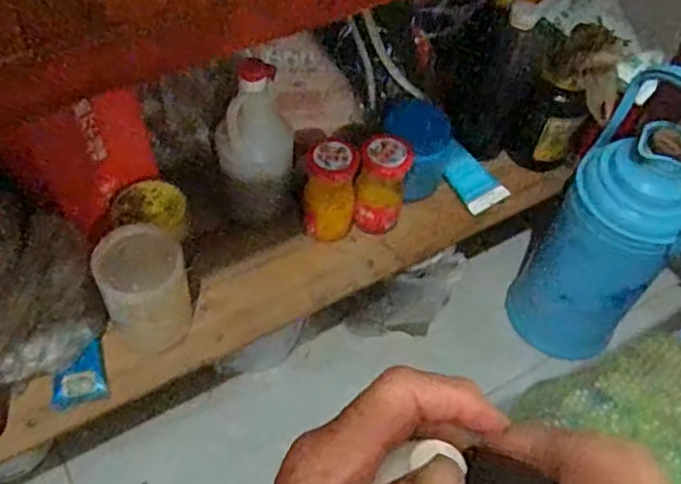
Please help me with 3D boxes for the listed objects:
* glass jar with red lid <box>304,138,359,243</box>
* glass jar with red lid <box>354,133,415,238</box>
[{"bbox_3d":[-0.011,-0.059,0.794,0.062,0.123,0.052,5,54,-3],"label":"glass jar with red lid"},{"bbox_3d":[0.049,-0.065,0.808,0.056,0.116,0.054,3,54,-4],"label":"glass jar with red lid"}]

